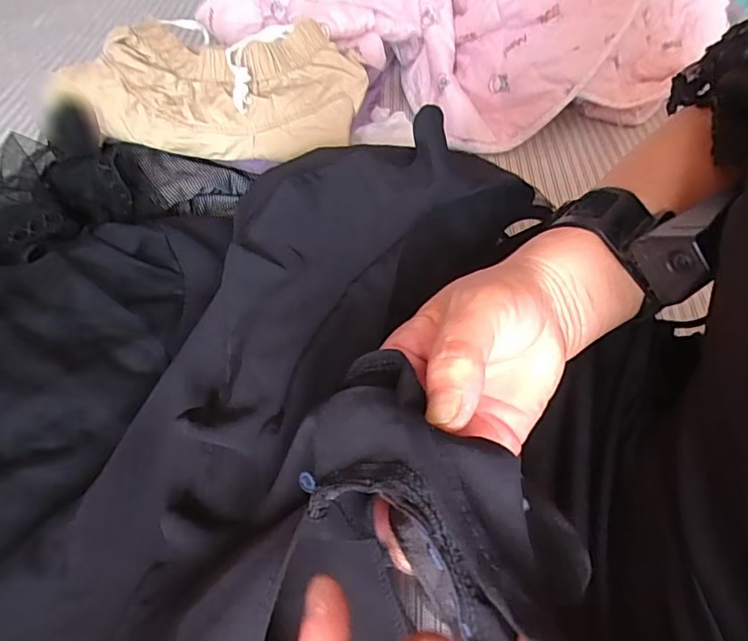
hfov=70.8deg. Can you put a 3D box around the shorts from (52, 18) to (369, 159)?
[{"bbox_3d":[-0.143,-0.227,0.508,0.257,0.074,0.124,10,50,4],"label":"shorts"}]

